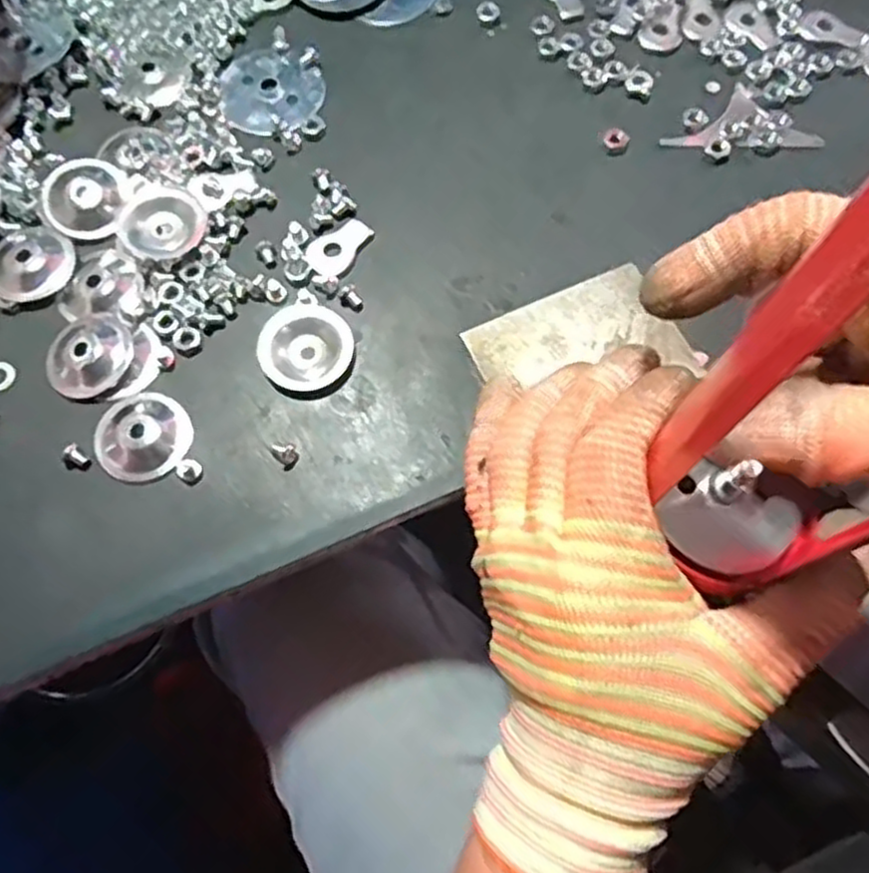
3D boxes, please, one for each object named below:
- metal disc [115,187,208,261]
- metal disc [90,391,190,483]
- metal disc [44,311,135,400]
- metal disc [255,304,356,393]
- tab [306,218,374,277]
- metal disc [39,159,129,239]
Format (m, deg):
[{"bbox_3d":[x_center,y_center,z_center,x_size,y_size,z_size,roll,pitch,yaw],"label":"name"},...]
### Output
[{"bbox_3d":[-0.108,-0.085,0.301,0.031,0.008,0.032,22,73,5],"label":"metal disc"},{"bbox_3d":[-0.107,0.000,0.276,0.034,0.004,0.033,0,73,-1],"label":"metal disc"},{"bbox_3d":[-0.132,-0.032,0.288,0.031,0.007,0.034,0,73,-1],"label":"metal disc"},{"bbox_3d":[-0.048,-0.034,0.284,0.033,0.010,0.035,0,73,-1],"label":"metal disc"},{"bbox_3d":[-0.037,-0.076,0.300,0.018,0.004,0.028,37,75,10],"label":"tab"},{"bbox_3d":[-0.143,-0.097,0.306,0.034,0.007,0.032,0,73,-1],"label":"metal disc"}]

